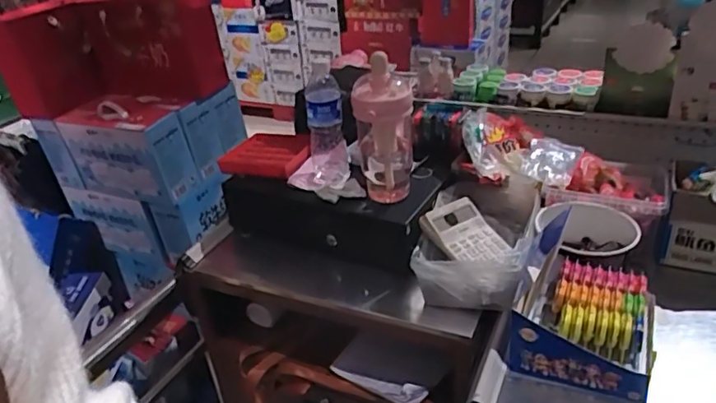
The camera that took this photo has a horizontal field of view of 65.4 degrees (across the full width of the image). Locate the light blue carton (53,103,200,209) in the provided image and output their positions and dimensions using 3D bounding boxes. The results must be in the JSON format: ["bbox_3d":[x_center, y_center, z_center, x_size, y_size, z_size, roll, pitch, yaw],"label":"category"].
[{"bbox_3d":[-0.588,-0.129,1.431,0.329,0.232,0.123,9,33,24],"label":"light blue carton"}]

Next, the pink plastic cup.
[{"bbox_3d":[0.044,-0.113,0.923,0.095,0.232,0.087,-5,30,1],"label":"pink plastic cup"}]

